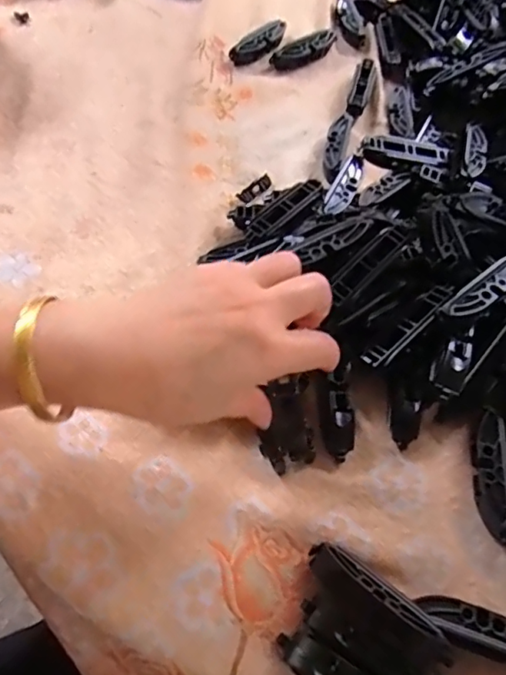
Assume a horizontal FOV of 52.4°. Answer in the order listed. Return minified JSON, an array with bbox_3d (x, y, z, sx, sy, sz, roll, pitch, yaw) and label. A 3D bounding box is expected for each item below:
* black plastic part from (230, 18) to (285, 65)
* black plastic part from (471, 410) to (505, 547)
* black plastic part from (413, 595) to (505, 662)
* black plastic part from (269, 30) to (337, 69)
[{"bbox_3d":[0.009,-0.296,0.515,0.075,0.017,0.018,-38,69,-22],"label":"black plastic part"},{"bbox_3d":[0.145,0.084,0.309,0.021,0.017,0.074,2,60,-3],"label":"black plastic part"},{"bbox_3d":[0.121,0.153,0.268,0.069,0.018,0.022,16,61,5],"label":"black plastic part"},{"bbox_3d":[0.055,-0.293,0.517,0.085,0.015,0.021,-33,68,-20],"label":"black plastic part"}]

